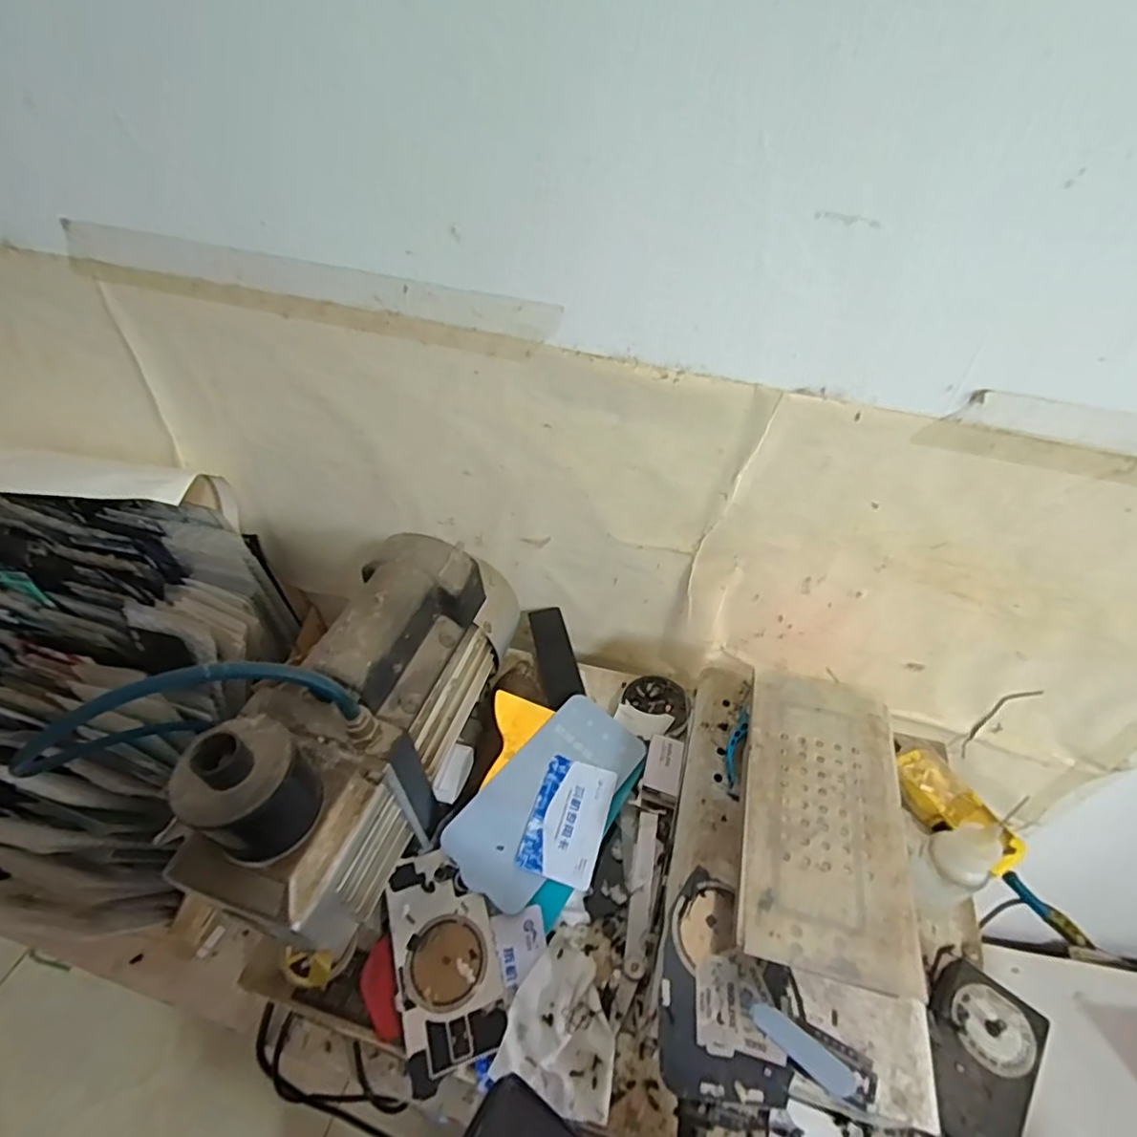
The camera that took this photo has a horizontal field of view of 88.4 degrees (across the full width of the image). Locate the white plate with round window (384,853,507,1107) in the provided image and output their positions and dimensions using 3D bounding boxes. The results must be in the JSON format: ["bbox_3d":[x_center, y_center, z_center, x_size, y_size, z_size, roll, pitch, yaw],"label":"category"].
[{"bbox_3d":[-0.083,0.254,0.389,0.066,0.009,0.123,-16,47,-16],"label":"white plate with round window"}]

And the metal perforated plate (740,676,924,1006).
[{"bbox_3d":[0.142,0.130,0.326,0.082,0.006,0.165,11,45,10],"label":"metal perforated plate"}]

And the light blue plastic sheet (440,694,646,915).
[{"bbox_3d":[-0.016,0.172,0.449,0.078,0.007,0.160,33,56,23],"label":"light blue plastic sheet"}]

